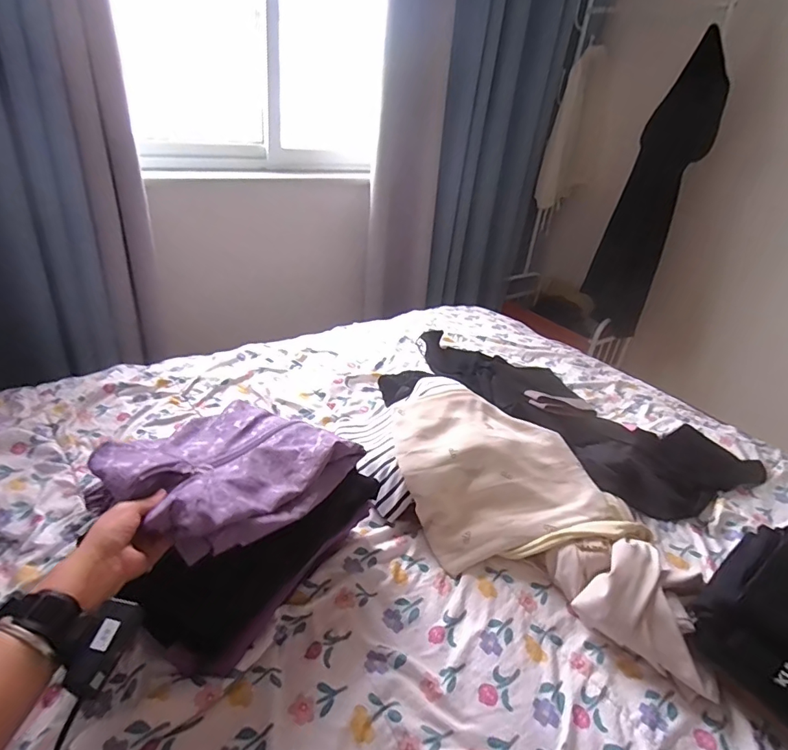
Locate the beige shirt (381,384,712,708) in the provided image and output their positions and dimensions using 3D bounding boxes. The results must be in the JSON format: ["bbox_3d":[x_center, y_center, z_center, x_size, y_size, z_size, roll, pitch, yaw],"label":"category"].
[{"bbox_3d":[0.218,0.200,0.783,0.567,0.117,0.297,23,35,24],"label":"beige shirt"}]

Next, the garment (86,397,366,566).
[{"bbox_3d":[-0.219,0.108,0.645,0.254,0.061,0.298,23,22,19],"label":"garment"}]

